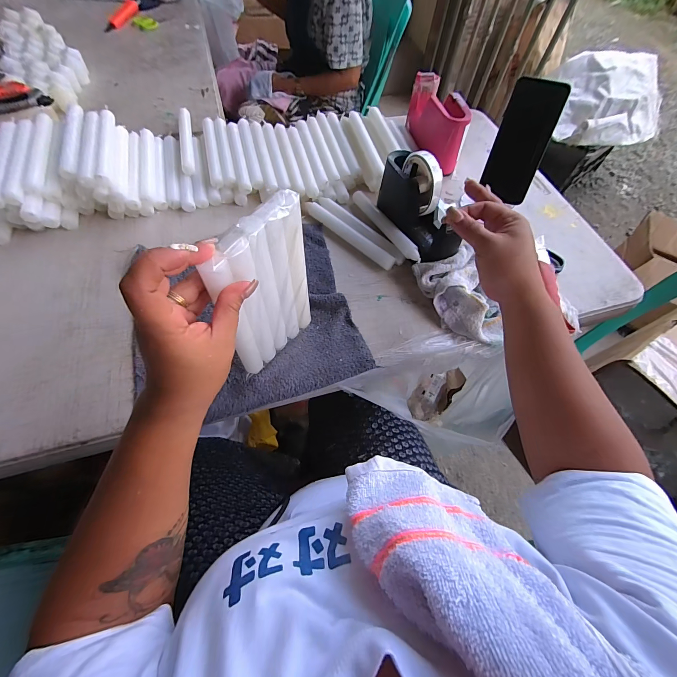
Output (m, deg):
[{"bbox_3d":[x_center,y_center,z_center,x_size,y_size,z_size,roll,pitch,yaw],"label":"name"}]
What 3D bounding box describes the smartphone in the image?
[{"bbox_3d":[0.281,-0.300,0.478,0.076,0.155,0.009,18,27,12],"label":"smartphone"}]

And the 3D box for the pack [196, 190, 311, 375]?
[{"bbox_3d":[-0.071,-0.040,0.320,0.026,0.181,0.107,29,64,12],"label":"pack"}]

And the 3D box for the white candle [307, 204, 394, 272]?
[{"bbox_3d":[0.018,-0.175,0.524,0.187,0.015,0.023,41,67,17],"label":"white candle"}]

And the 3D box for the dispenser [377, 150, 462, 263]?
[{"bbox_3d":[0.123,-0.206,0.469,0.048,0.103,0.173,-18,64,-13],"label":"dispenser"}]

